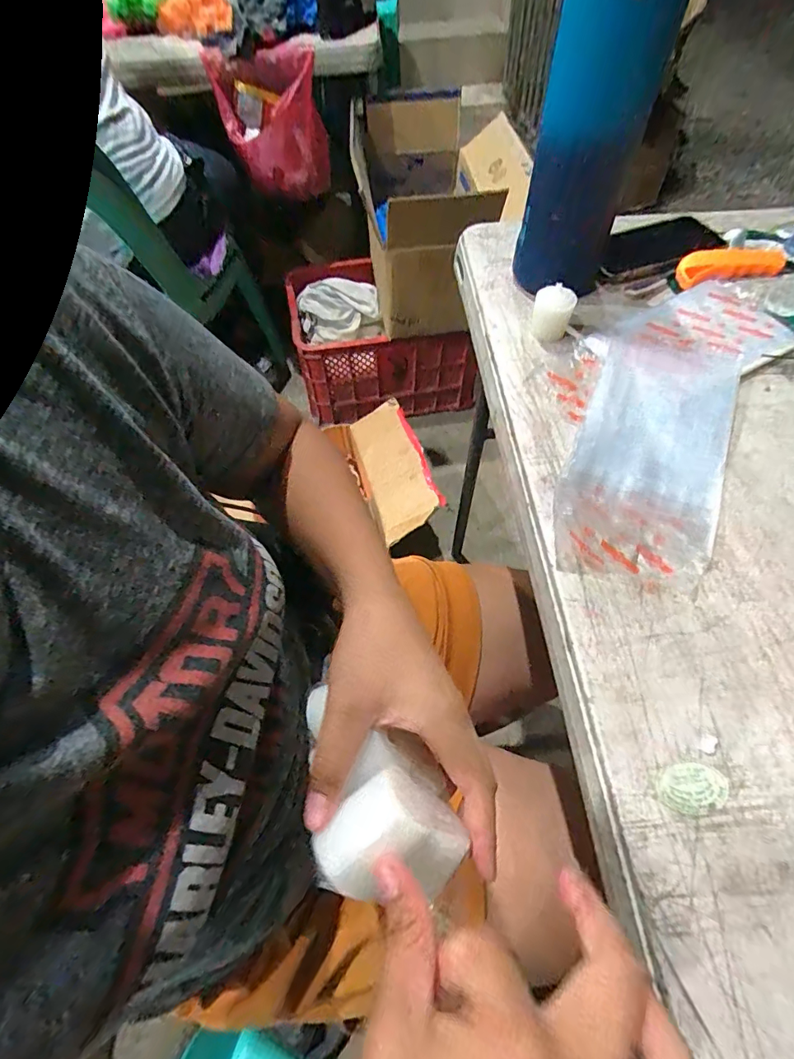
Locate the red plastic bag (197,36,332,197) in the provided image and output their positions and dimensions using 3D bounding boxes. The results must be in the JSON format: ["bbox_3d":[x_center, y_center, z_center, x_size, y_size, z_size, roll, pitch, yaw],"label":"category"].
[{"bbox_3d":[-0.286,-0.938,1.090,0.230,0.251,0.157,-10,59,-3],"label":"red plastic bag"}]

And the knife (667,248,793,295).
[{"bbox_3d":[0.375,-0.295,0.519,0.154,0.023,0.042,-12,59,-5],"label":"knife"}]

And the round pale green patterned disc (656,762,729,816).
[{"bbox_3d":[0.171,0.149,0.269,0.040,0.004,0.025,-10,59,-4],"label":"round pale green patterned disc"}]

